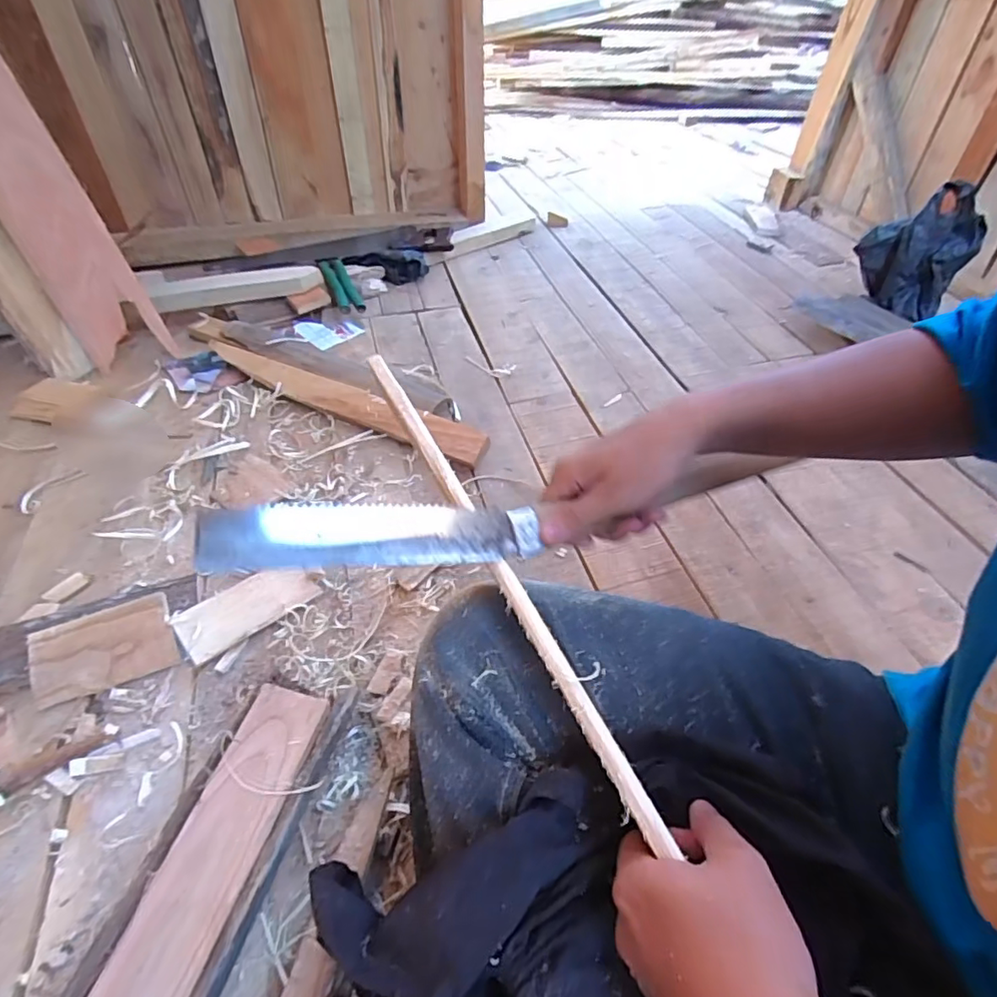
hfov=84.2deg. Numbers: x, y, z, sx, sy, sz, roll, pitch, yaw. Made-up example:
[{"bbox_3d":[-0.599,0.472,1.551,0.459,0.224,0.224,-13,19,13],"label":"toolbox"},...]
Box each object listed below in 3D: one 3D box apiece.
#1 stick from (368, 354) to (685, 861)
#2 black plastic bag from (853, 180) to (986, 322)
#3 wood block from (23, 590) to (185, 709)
[{"bbox_3d":[-0.013,0.023,0.373,0.014,0.017,0.404,-20,56,-19],"label":"stick"},{"bbox_3d":[0.759,-0.446,1.012,0.172,0.208,0.077,30,52,26],"label":"black plastic bag"},{"bbox_3d":[-0.385,0.146,0.539,0.124,0.011,0.075,-17,79,-13],"label":"wood block"}]

